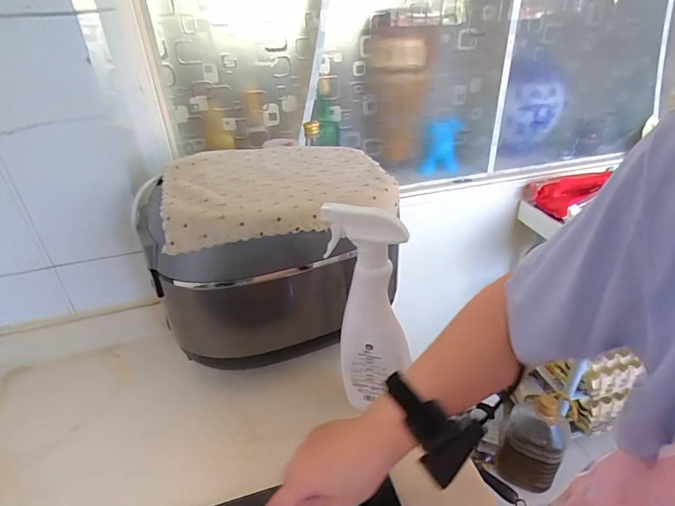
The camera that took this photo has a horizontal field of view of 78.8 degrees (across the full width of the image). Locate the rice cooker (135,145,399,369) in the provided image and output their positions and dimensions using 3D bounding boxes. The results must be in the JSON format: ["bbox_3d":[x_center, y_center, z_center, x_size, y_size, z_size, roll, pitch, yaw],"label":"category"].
[{"bbox_3d":[-0.089,0.005,0.600,0.320,0.259,0.231,-13,34,-15],"label":"rice cooker"}]

